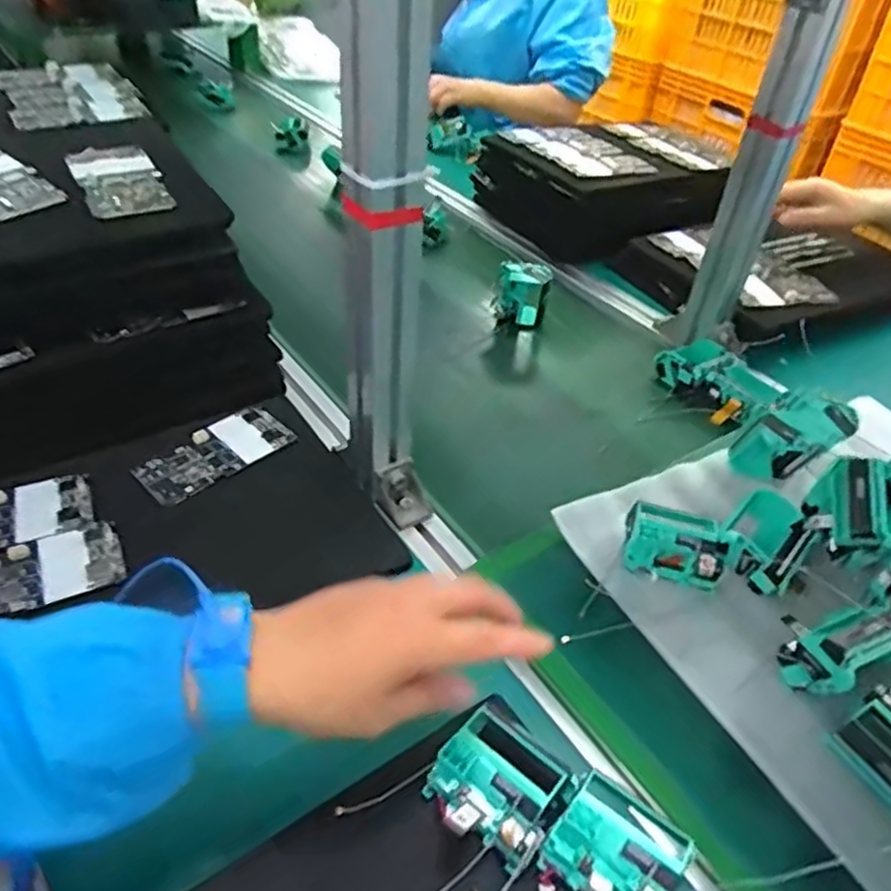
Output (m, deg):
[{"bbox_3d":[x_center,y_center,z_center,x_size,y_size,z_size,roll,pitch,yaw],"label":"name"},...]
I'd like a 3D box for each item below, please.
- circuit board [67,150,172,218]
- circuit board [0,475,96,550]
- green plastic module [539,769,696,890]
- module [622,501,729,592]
[{"bbox_3d":[-0.269,-0.220,0.586,0.064,0.024,0.099,-19,46,-25],"label":"circuit board"},{"bbox_3d":[-0.342,0.058,0.542,0.126,0.006,0.061,-17,46,-23],"label":"circuit board"},{"bbox_3d":[0.094,0.216,0.375,0.069,0.032,0.054,29,47,25],"label":"green plastic module"},{"bbox_3d":[0.178,0.077,0.552,0.071,0.029,0.061,13,42,9],"label":"module"}]

